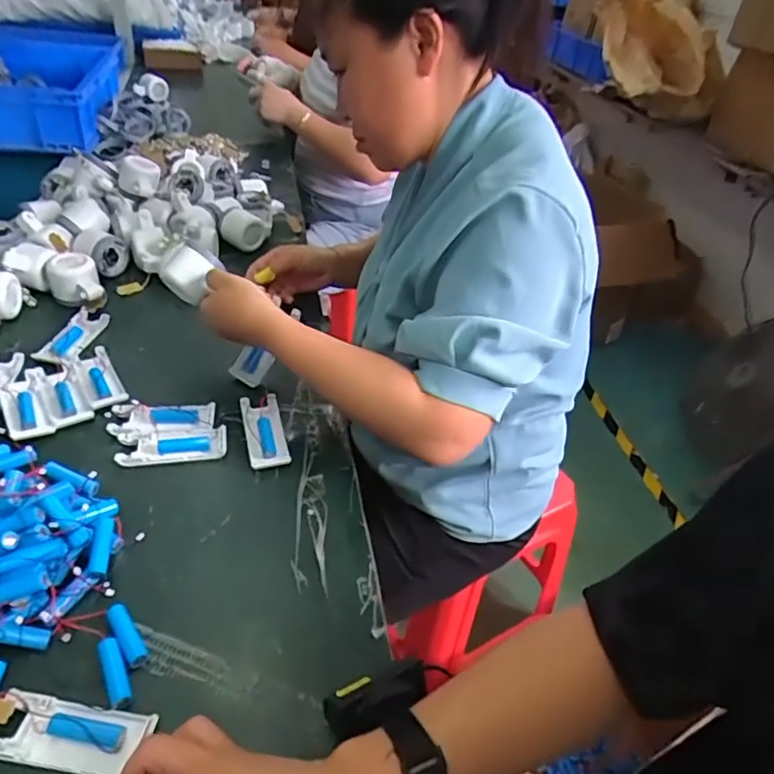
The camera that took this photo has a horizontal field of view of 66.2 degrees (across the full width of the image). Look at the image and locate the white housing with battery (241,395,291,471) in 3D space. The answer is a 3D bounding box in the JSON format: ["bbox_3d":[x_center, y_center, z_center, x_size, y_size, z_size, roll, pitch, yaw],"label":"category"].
[{"bbox_3d":[-0.127,0.045,0.620,0.039,0.015,0.096,-7,41,-18],"label":"white housing with battery"}]

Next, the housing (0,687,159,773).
[{"bbox_3d":[-0.208,0.227,0.390,0.100,0.015,0.040,8,39,0],"label":"housing"}]

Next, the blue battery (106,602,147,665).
[{"bbox_3d":[-0.194,0.183,0.441,0.014,0.010,0.047,-23,48,-32],"label":"blue battery"}]

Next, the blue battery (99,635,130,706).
[{"bbox_3d":[-0.193,0.202,0.421,0.013,0.009,0.052,-16,45,-27],"label":"blue battery"}]

